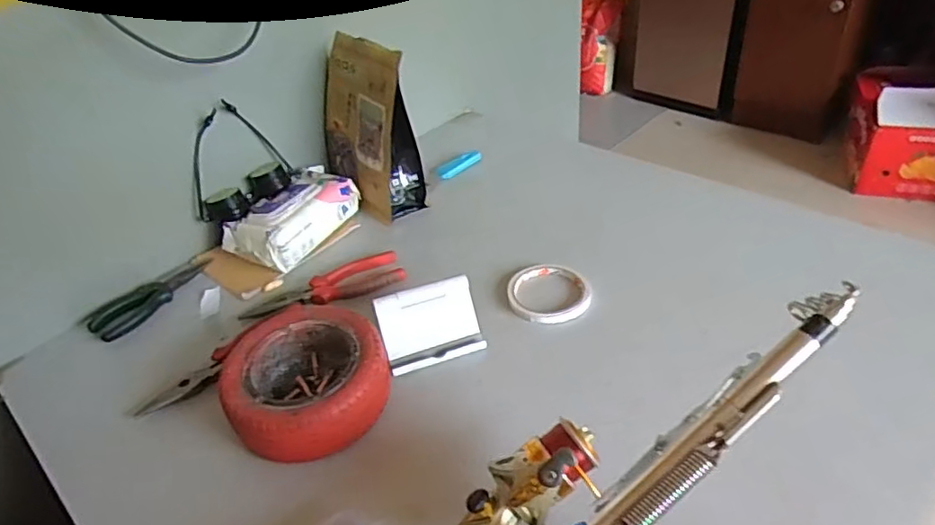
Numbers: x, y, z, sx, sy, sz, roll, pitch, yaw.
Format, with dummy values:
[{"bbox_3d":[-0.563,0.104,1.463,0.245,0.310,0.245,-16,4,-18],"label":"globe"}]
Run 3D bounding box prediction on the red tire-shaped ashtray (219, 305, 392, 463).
[{"bbox_3d":[-0.152,0.109,0.564,0.146,0.056,0.154,-5,37,4],"label":"red tire-shaped ashtray"}]

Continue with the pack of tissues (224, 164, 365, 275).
[{"bbox_3d":[-0.221,-0.059,0.773,0.091,0.062,0.169,18,44,29],"label":"pack of tissues"}]

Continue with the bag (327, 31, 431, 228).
[{"bbox_3d":[-0.133,-0.173,0.788,0.077,0.212,0.156,-27,41,-24],"label":"bag"}]

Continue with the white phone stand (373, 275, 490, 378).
[{"bbox_3d":[-0.037,0.065,0.610,0.099,0.067,0.053,-15,38,-10],"label":"white phone stand"}]

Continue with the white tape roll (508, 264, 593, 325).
[{"bbox_3d":[0.093,0.037,0.679,0.092,0.018,0.089,-5,37,4],"label":"white tape roll"}]

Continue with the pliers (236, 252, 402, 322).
[{"bbox_3d":[-0.167,0.030,0.701,0.185,0.012,0.049,-19,39,-16],"label":"pliers"}]

